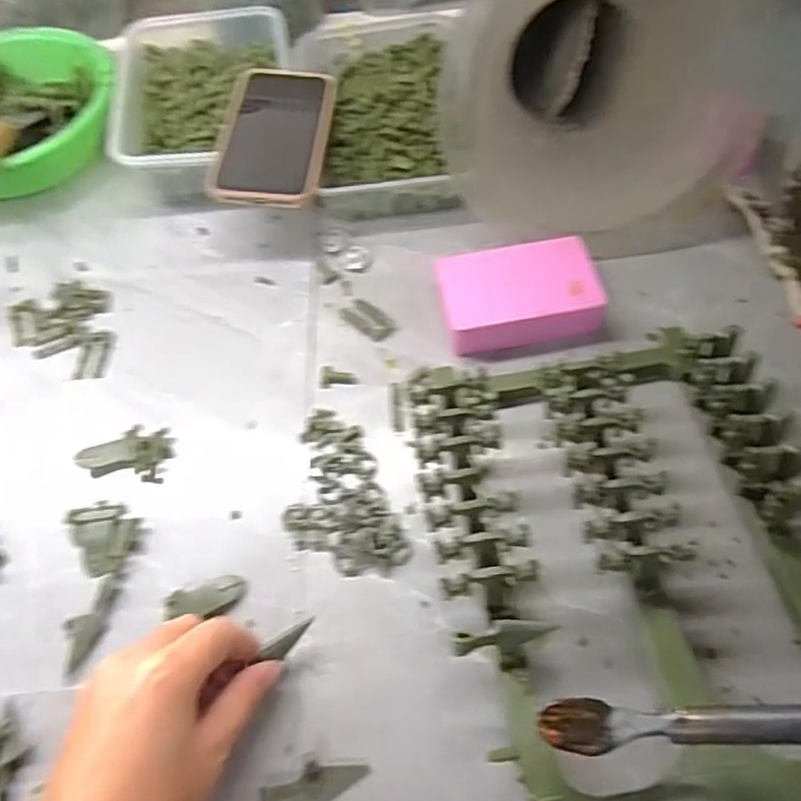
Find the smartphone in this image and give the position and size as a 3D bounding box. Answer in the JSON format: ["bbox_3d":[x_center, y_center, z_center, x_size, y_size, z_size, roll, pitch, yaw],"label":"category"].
[{"bbox_3d":[-0.098,-0.213,0.546,0.081,0.013,0.159,1,58,5],"label":"smartphone"}]

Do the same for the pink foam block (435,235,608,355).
[{"bbox_3d":[0.085,-0.072,0.494,0.110,0.033,0.076,-13,59,-4],"label":"pink foam block"}]

